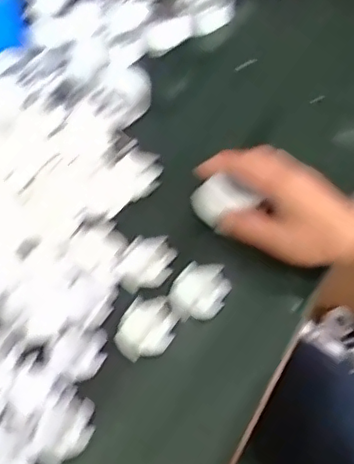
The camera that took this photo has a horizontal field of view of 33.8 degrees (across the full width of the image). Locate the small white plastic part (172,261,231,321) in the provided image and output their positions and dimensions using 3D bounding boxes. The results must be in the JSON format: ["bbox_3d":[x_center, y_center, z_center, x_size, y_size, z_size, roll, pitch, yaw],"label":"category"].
[{"bbox_3d":[0.019,0.046,0.466,0.044,0.014,0.046,6,53,7],"label":"small white plastic part"}]

